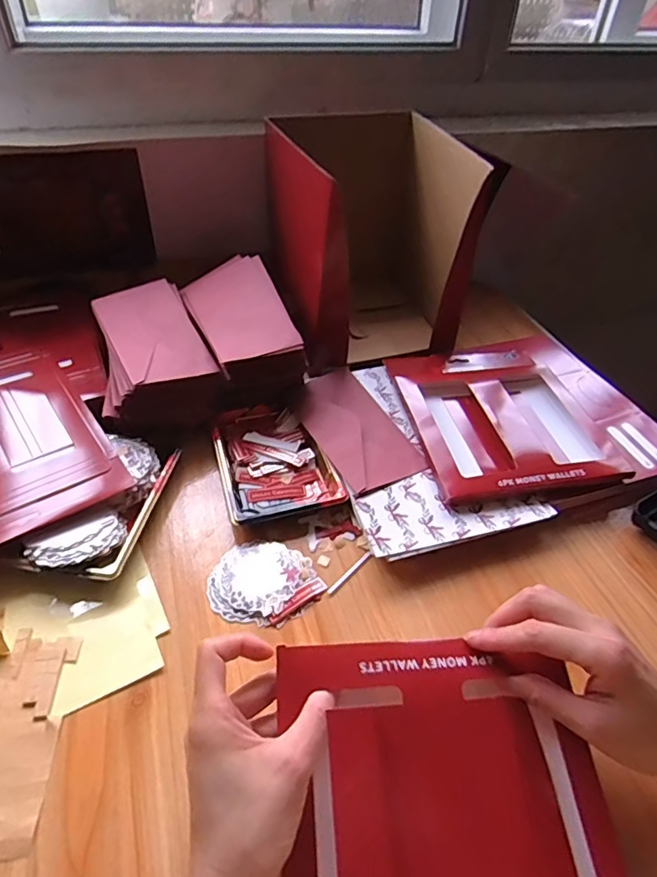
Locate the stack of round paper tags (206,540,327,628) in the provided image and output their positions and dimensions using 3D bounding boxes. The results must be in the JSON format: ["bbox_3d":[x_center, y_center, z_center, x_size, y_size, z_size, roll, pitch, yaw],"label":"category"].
[{"bbox_3d":[-0.054,0.124,0.459,0.096,0.006,0.080,10,44,7],"label":"stack of round paper tags"}]

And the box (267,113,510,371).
[{"bbox_3d":[0.039,-0.277,0.710,0.202,0.240,0.317,-10,45,-13],"label":"box"}]

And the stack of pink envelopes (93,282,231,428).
[{"bbox_3d":[-0.202,-0.087,0.602,0.128,0.075,0.199,-22,49,-24],"label":"stack of pink envelopes"}]

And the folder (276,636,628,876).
[{"bbox_3d":[0.073,0.238,0.289,0.189,0.019,0.239,-1,62,-6],"label":"folder"}]

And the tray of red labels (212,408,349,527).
[{"bbox_3d":[-0.058,0.022,0.550,0.110,0.019,0.147,-11,46,-14],"label":"tray of red labels"}]

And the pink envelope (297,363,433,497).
[{"bbox_3d":[0.028,-0.015,0.572,0.090,0.010,0.172,-16,49,-21],"label":"pink envelope"}]

